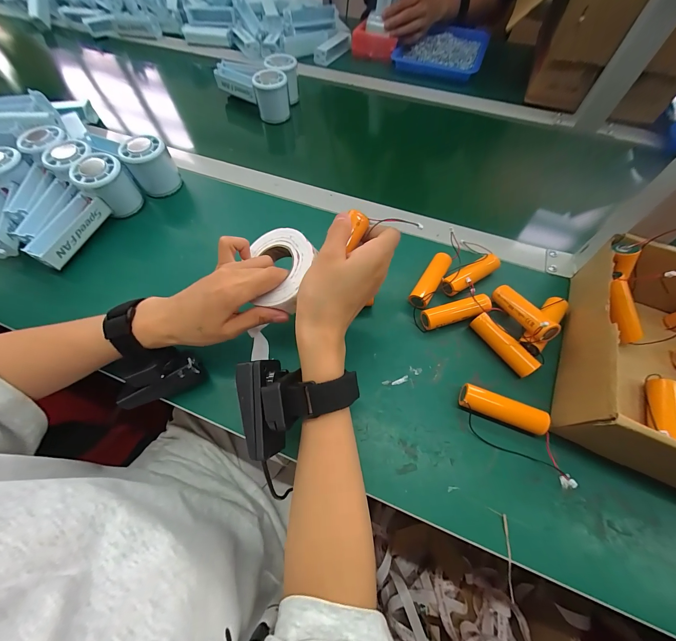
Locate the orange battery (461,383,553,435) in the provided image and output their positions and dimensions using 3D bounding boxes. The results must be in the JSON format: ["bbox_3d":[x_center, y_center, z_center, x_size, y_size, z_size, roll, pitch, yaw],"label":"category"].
[{"bbox_3d":[0.149,0.082,0.264,0.074,0.022,0.020,19,64,10],"label":"orange battery"}]

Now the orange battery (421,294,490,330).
[{"bbox_3d":[0.128,-0.007,0.312,0.076,0.021,0.021,-13,63,-7],"label":"orange battery"}]

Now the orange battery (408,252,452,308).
[{"bbox_3d":[0.107,-0.047,0.331,0.022,0.021,0.076,29,66,15],"label":"orange battery"}]

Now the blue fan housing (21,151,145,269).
[{"bbox_3d":[-0.322,-0.138,0.357,0.051,0.062,0.148,17,63,9],"label":"blue fan housing"}]

